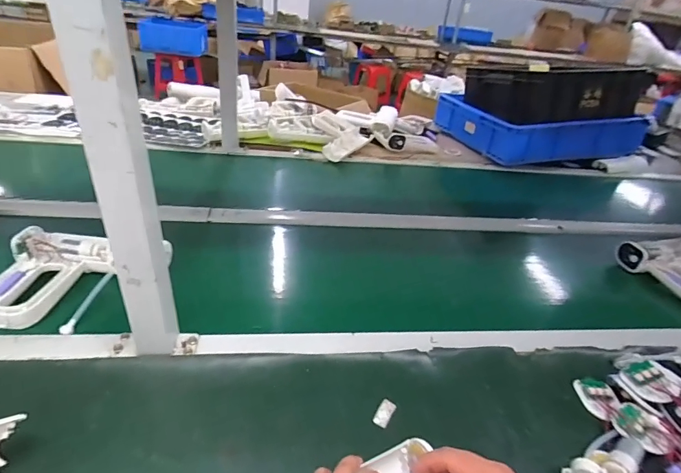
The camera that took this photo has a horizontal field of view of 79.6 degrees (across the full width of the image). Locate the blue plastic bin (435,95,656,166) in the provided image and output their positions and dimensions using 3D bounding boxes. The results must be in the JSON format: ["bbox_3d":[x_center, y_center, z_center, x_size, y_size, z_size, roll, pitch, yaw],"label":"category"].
[{"bbox_3d":[0.670,-0.368,1.400,0.578,0.149,0.381,-4,33,-17],"label":"blue plastic bin"}]

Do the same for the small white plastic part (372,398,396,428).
[{"bbox_3d":[0.052,0.209,0.484,0.018,0.004,0.035,22,35,22],"label":"small white plastic part"}]

